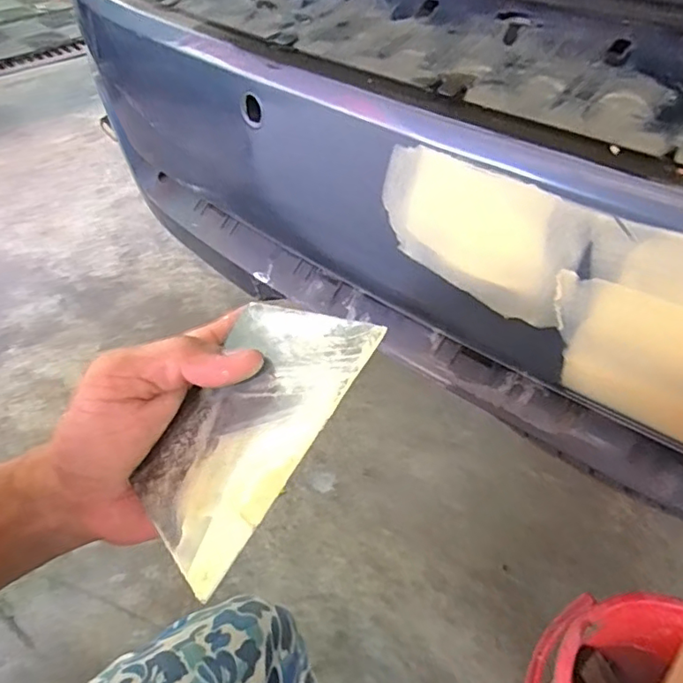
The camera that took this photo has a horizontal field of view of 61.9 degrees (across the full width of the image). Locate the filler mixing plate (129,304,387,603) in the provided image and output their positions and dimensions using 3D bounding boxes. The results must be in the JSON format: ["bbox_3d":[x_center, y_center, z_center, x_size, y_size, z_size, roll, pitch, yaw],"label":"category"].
[{"bbox_3d":[-0.043,0.035,0.244,0.079,0.005,0.117,19,70,43],"label":"filler mixing plate"}]

